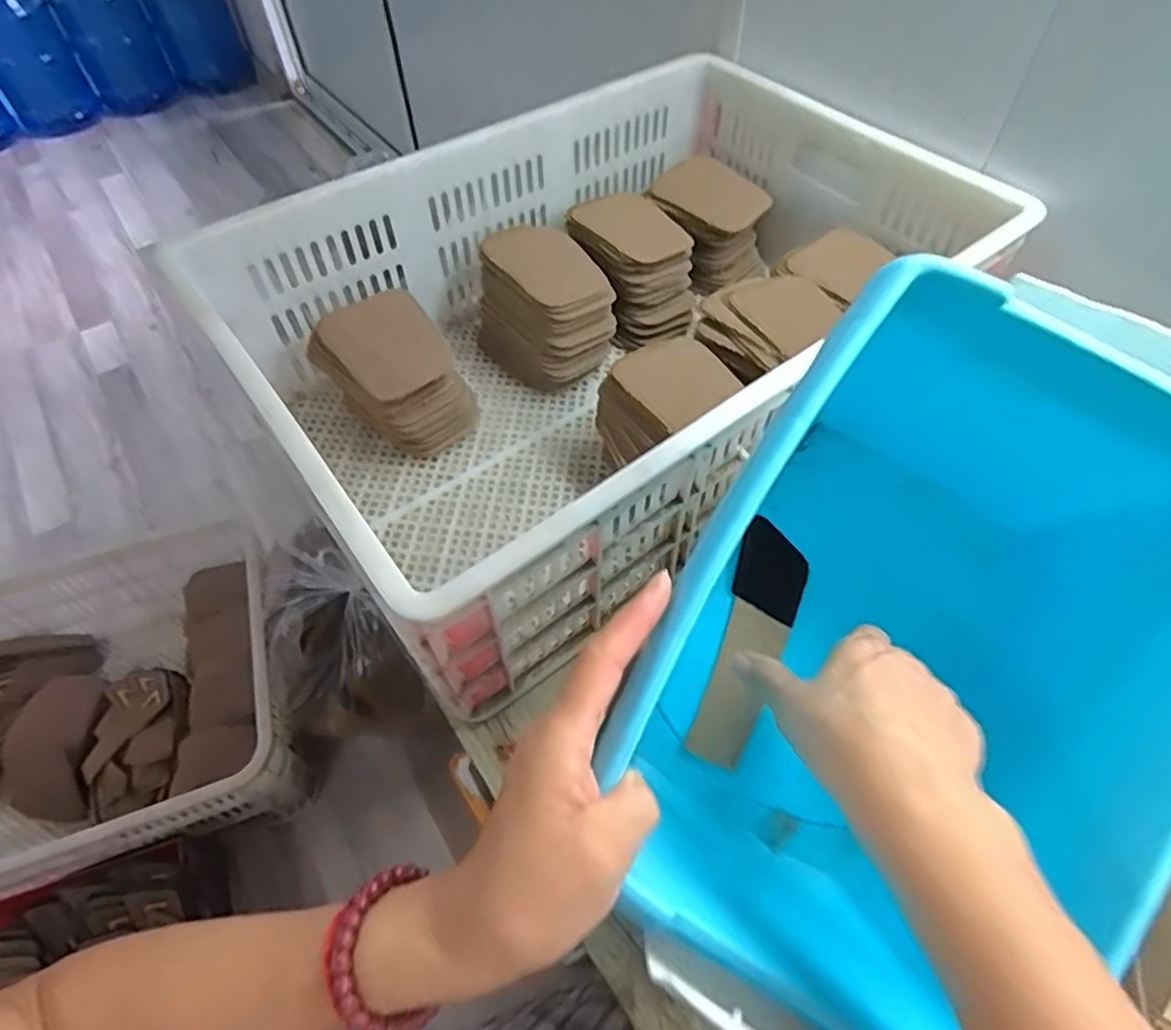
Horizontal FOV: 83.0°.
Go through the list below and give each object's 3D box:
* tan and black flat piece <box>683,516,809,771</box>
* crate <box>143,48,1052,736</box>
[{"bbox_3d":[0.108,0.085,0.429,0.044,0.009,0.154,18,83,-2],"label":"tan and black flat piece"},{"bbox_3d":[0.016,-0.175,0.605,0.628,0.184,0.460,-38,60,-23],"label":"crate"}]

